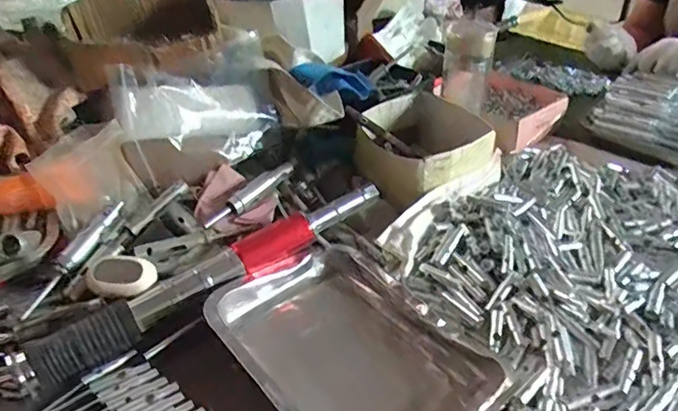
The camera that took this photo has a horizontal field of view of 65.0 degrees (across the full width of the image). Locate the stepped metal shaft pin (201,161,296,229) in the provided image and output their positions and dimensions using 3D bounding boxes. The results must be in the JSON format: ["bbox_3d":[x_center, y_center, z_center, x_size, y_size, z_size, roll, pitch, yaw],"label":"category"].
[{"bbox_3d":[-0.097,-0.015,0.618,0.021,0.018,0.141,23,42,30],"label":"stepped metal shaft pin"}]

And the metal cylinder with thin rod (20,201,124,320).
[{"bbox_3d":[-0.261,0.048,0.527,0.018,0.018,0.140,14,53,19],"label":"metal cylinder with thin rod"}]

